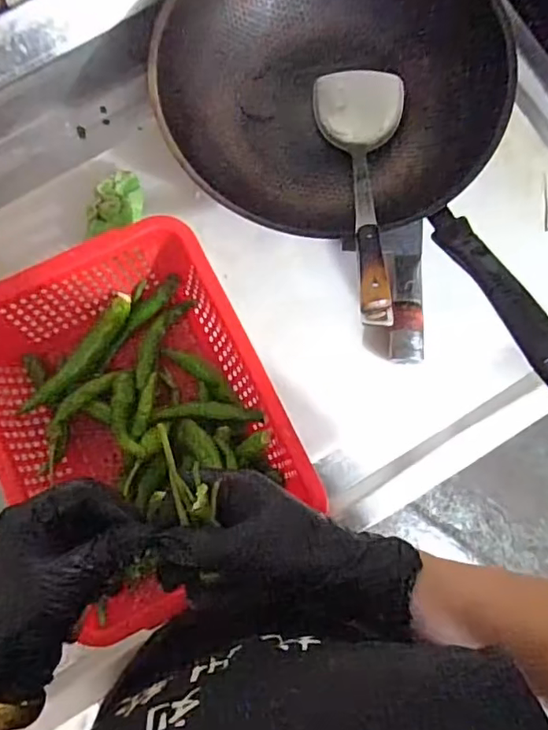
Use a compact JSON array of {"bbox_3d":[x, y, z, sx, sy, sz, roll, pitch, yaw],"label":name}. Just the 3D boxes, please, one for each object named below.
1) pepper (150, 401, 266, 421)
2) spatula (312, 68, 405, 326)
[{"bbox_3d":[-0.061,0.044,0.529,0.100,0.018,0.018,0,81,-2],"label":"pepper"},{"bbox_3d":[0.089,-0.165,0.512,0.086,0.047,0.327,1,54,-2],"label":"spatula"}]

